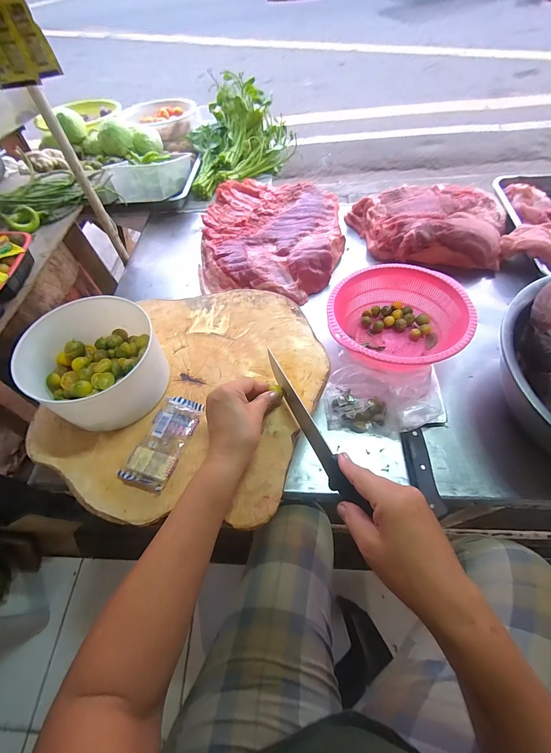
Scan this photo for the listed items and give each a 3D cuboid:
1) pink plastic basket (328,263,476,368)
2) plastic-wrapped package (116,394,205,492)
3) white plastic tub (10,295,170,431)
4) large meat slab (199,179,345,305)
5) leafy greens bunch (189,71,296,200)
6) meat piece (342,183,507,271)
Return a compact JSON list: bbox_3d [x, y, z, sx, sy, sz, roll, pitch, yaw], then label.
[{"bbox_3d":[0.213,-0.101,0.567,0.228,0.082,0.232,10,60,9],"label":"pink plastic basket"},{"bbox_3d":[-0.147,0.084,0.413,0.059,0.011,0.123,16,62,12],"label":"plastic-wrapped package"},{"bbox_3d":[-0.241,-0.016,0.437,0.171,0.096,0.161,33,67,20],"label":"white plastic tub"},{"bbox_3d":[-0.009,-0.337,0.750,0.328,0.060,0.371,4,60,6],"label":"large meat slab"},{"bbox_3d":[-0.106,-0.723,0.931,0.304,0.164,0.328,-11,60,-4],"label":"leafy greens bunch"},{"bbox_3d":[0.356,-0.368,0.735,0.351,0.079,0.252,6,60,6],"label":"meat piece"}]

